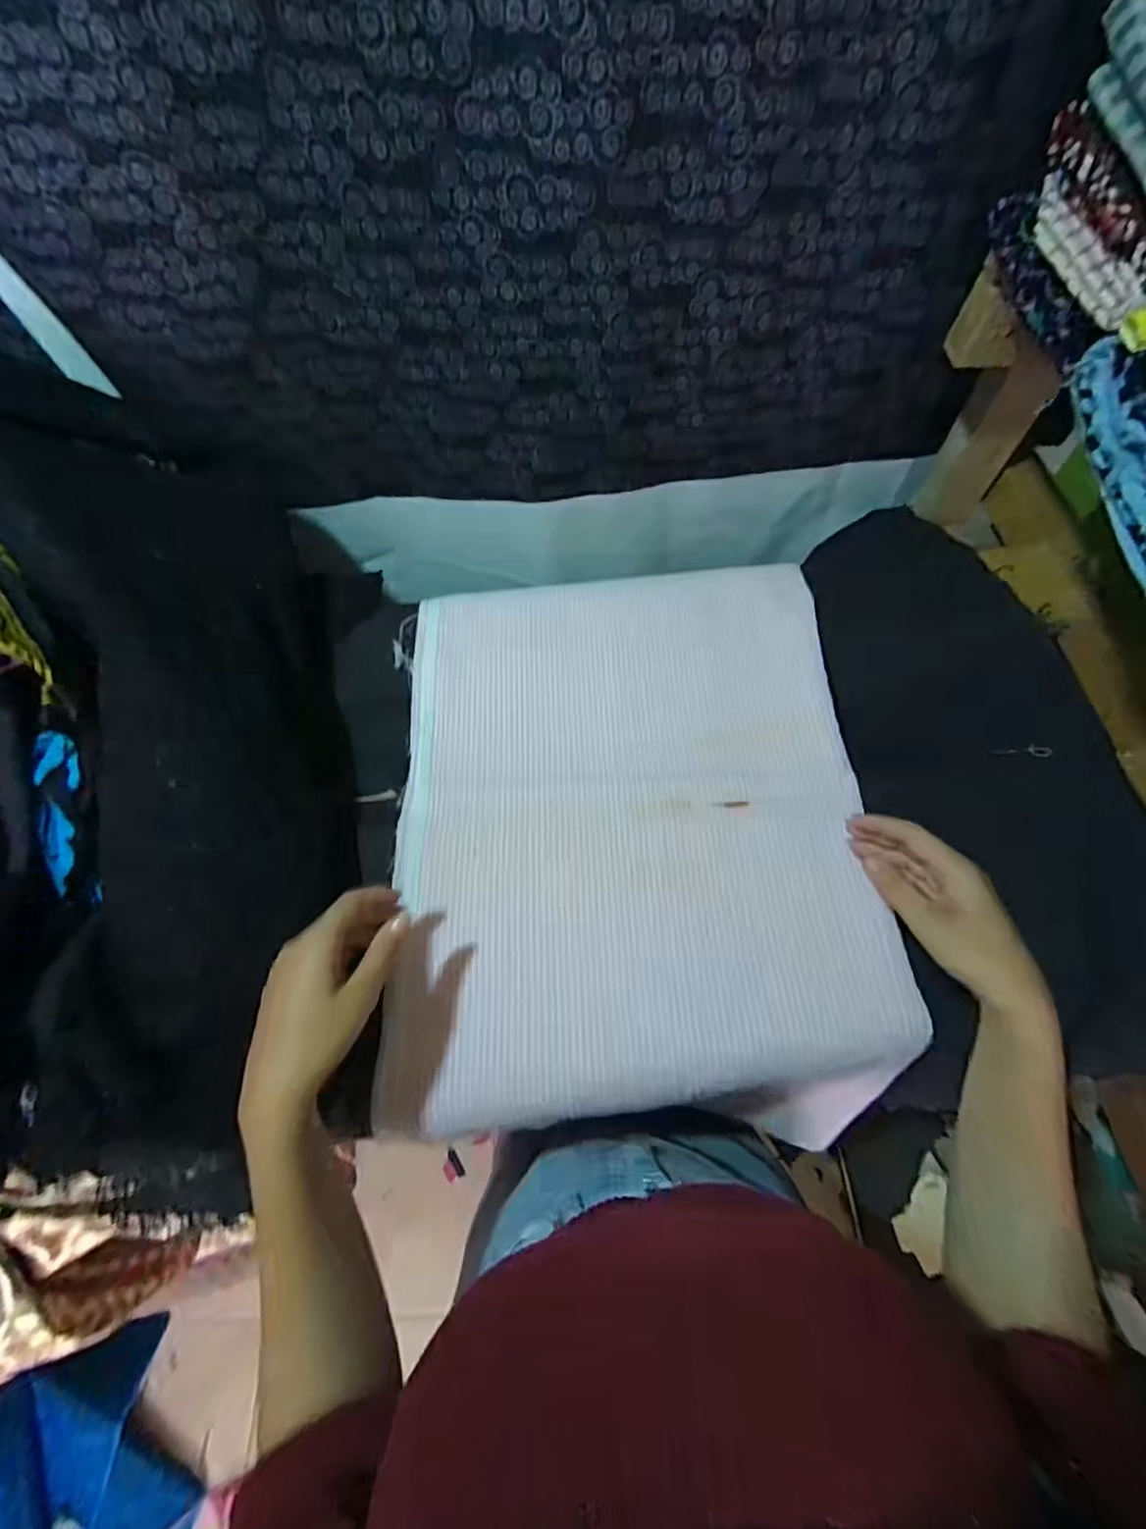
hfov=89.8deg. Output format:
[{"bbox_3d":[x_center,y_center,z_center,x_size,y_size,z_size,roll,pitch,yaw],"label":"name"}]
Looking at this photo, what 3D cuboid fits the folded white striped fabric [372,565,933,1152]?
[{"bbox_3d":[0.044,0.034,0.503,0.376,0.068,0.479,-3,64,1],"label":"folded white striped fabric"}]

